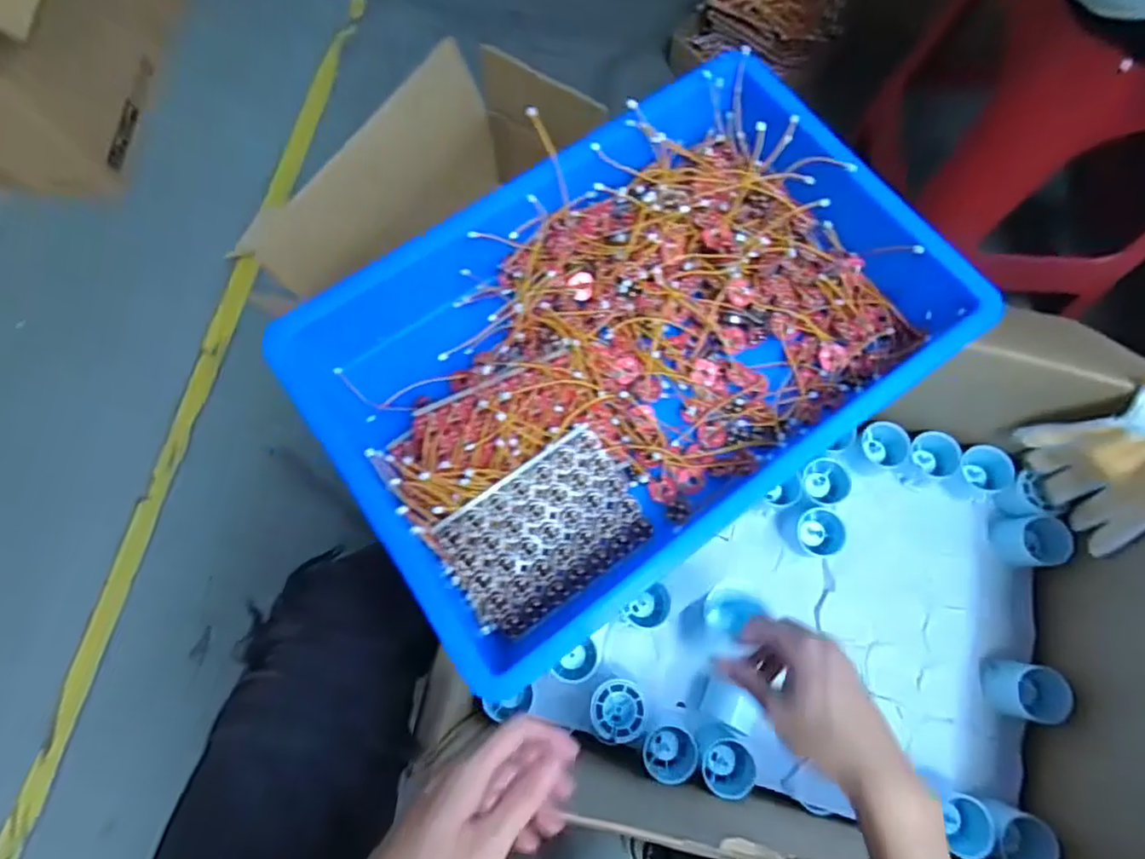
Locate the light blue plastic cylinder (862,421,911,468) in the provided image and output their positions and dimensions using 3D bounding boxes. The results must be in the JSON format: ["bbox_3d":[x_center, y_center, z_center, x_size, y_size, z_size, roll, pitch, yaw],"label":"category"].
[{"bbox_3d":[0.344,0.017,0.692,0.045,0.033,0.052,-26,74,-7],"label":"light blue plastic cylinder"}]

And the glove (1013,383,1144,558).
[{"bbox_3d":[0.490,0.031,0.551,0.051,0.195,0.132,-35,76,-9],"label":"glove"}]

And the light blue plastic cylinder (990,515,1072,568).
[{"bbox_3d":[0.483,0.120,0.661,0.058,0.046,0.051,4,73,2],"label":"light blue plastic cylinder"}]

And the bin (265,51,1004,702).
[{"bbox_3d":[0.041,-0.065,0.467,0.434,0.079,0.295,-34,75,-9],"label":"bin"}]

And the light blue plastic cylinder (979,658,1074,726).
[{"bbox_3d":[0.451,0.261,0.621,0.058,0.043,0.056,8,73,3],"label":"light blue plastic cylinder"}]

